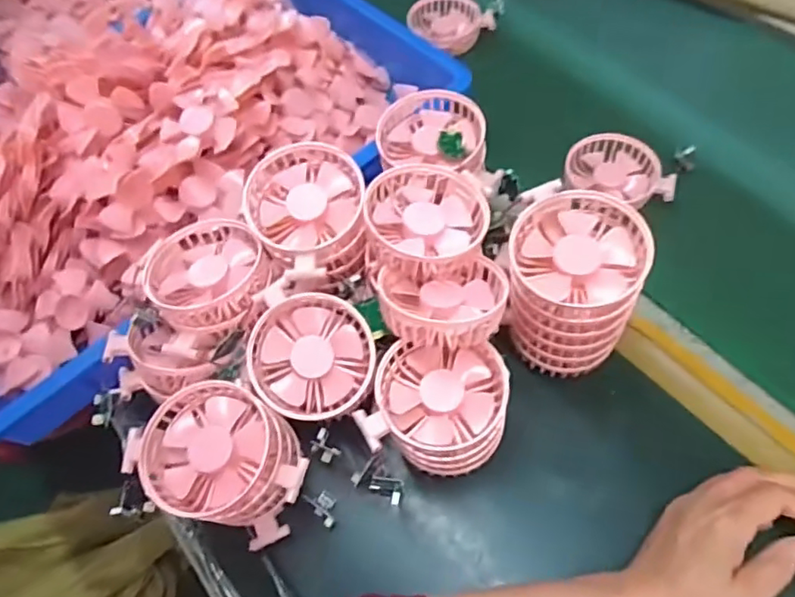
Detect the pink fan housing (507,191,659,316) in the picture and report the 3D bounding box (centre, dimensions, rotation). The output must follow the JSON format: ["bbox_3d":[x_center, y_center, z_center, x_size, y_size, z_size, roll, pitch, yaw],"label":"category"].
[{"bbox_3d":[0.125,-0.031,0.393,0.090,0.030,0.087,12,62,11],"label":"pink fan housing"}]

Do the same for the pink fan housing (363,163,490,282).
[{"bbox_3d":[0.022,-0.055,0.426,0.090,0.046,0.084,-2,60,3],"label":"pink fan housing"}]

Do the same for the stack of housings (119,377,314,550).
[{"bbox_3d":[-0.124,0.125,0.426,0.112,0.078,0.092,32,67,21],"label":"stack of housings"}]

